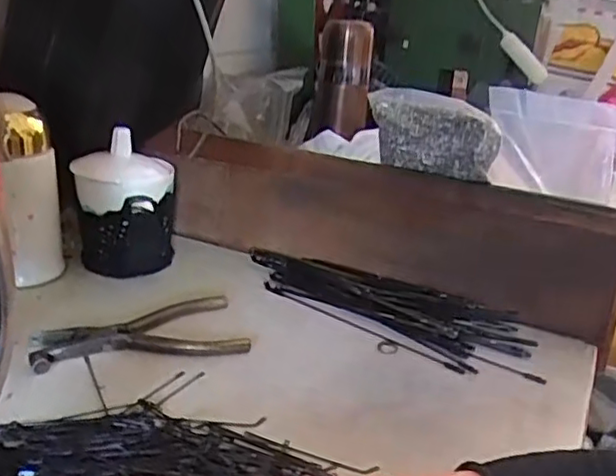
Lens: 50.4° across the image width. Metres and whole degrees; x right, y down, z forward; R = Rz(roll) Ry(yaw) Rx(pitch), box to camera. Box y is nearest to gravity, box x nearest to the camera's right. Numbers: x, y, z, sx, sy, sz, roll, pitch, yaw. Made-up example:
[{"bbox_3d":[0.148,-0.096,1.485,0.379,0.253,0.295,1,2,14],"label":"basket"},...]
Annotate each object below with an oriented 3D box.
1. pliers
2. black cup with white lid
[{"bbox_3d":[-0.131,0.072,0.514,0.153,0.009,0.087,-2,23,-16],"label":"pliers"},{"bbox_3d":[-0.170,-0.026,0.606,0.089,0.116,0.079,2,22,-7],"label":"black cup with white lid"}]

